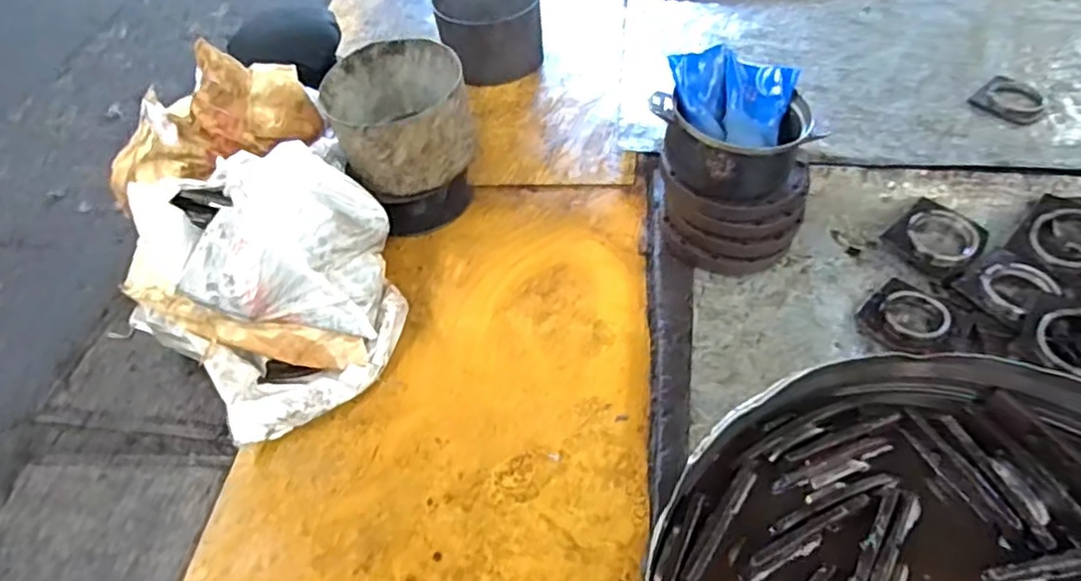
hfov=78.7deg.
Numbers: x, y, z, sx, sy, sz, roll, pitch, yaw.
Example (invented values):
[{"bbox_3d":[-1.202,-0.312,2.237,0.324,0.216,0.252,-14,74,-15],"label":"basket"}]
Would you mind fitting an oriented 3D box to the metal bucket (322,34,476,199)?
[{"bbox_3d":[-0.288,-0.355,1.371,0.275,0.186,0.264,-2,50,3],"label":"metal bucket"}]

